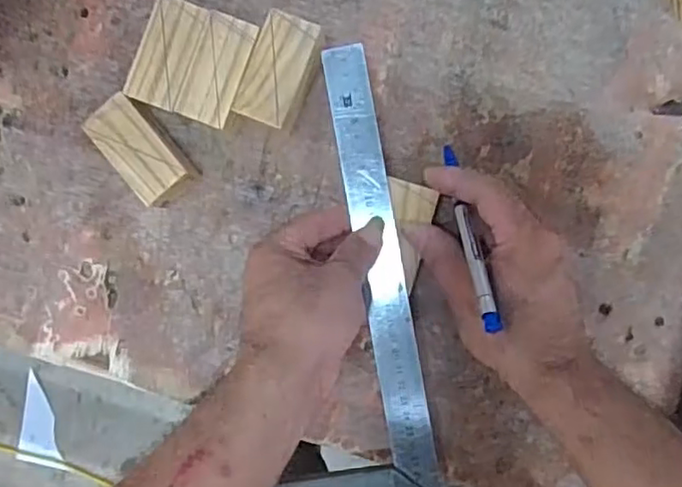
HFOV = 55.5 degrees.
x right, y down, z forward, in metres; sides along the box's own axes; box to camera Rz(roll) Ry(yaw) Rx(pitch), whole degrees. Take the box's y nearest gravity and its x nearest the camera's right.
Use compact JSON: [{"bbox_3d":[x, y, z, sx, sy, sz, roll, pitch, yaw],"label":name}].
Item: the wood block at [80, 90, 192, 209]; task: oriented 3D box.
[{"bbox_3d":[-0.135,-0.063,0.447,0.037,0.039,0.070,-40,88,4],"label":"wood block"}]

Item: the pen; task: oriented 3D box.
[{"bbox_3d":[0.075,-0.011,0.386,0.011,0.012,0.138,-10,50,5],"label":"pen"}]

